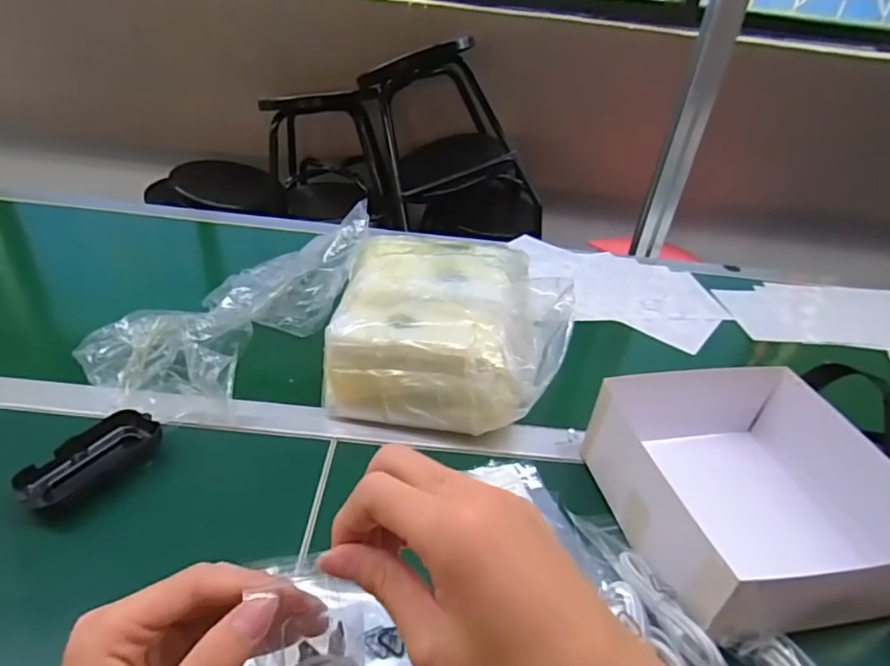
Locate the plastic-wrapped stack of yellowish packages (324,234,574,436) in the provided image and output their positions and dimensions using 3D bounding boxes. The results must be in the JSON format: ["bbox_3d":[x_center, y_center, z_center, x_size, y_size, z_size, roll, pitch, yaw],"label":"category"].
[{"bbox_3d":[0.002,-0.008,0.610,0.222,0.130,0.227,6,35,-1],"label":"plastic-wrapped stack of yellowish packages"}]

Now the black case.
[{"bbox_3d":[-0.307,0.110,0.485,0.054,0.028,0.107,23,38,22],"label":"black case"}]

